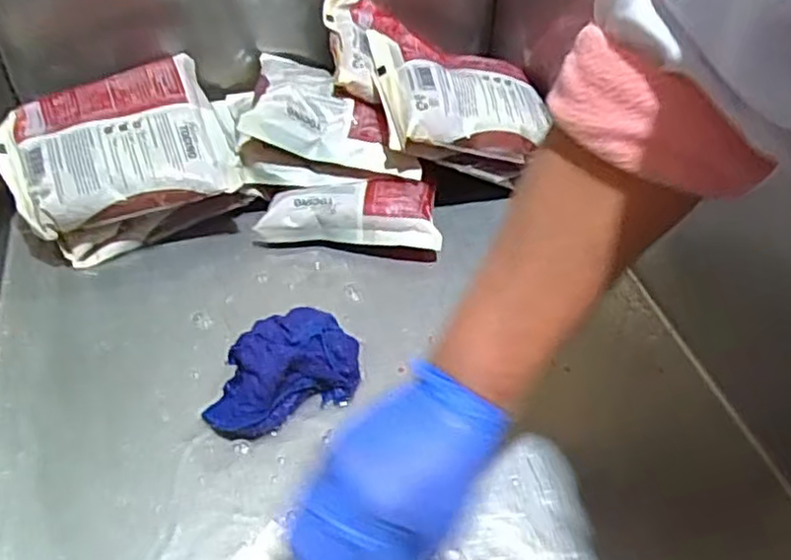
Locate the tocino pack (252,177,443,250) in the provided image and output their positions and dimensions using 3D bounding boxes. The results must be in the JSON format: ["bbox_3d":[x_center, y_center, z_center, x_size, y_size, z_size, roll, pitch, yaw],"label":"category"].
[{"bbox_3d":[-0.036,-0.051,0.569,0.139,0.041,0.058,3,45,2],"label":"tocino pack"}]

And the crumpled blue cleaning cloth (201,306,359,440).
[{"bbox_3d":[-0.070,0.059,0.452,0.058,0.046,0.097,33,53,28],"label":"crumpled blue cleaning cloth"}]

